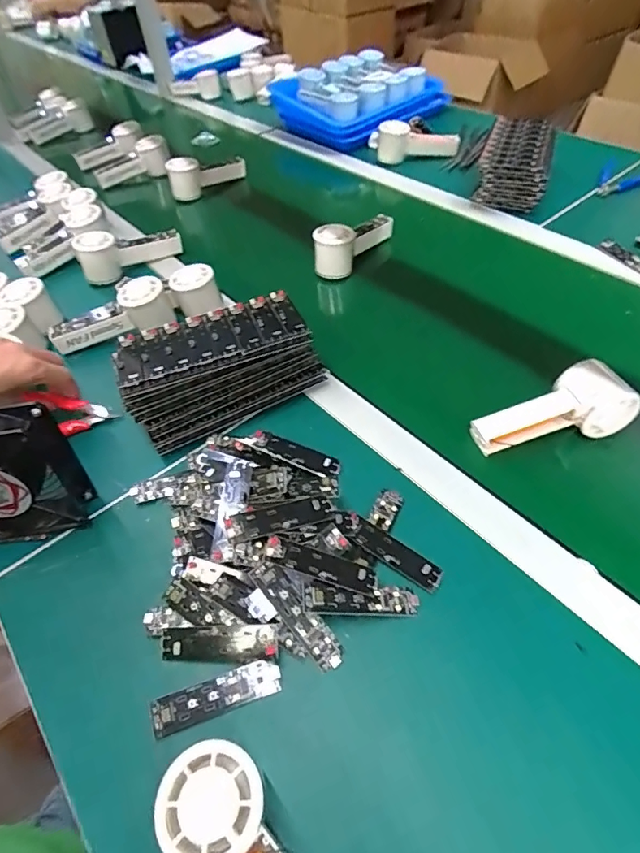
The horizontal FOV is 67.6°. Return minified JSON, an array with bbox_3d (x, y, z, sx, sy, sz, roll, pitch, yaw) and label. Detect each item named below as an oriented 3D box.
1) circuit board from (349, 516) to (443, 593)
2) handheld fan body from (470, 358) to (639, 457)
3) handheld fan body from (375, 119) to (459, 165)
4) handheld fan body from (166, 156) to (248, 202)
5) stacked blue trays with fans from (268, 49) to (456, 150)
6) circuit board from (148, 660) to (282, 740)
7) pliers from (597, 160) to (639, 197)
[{"bbox_3d":[0.064,0.106,0.399,0.078,0.006,0.026,29,48,14],"label":"circuit board"},{"bbox_3d":[0.226,-0.013,0.476,0.152,0.054,0.060,-20,50,6],"label":"handheld fan body"},{"bbox_3d":[0.184,-0.554,0.929,0.160,0.069,0.072,-3,50,3],"label":"handheld fan body"},{"bbox_3d":[-0.206,-0.465,0.890,0.151,0.077,0.054,-20,52,-11],"label":"handheld fan body"},{"bbox_3d":[0.090,-0.730,1.059,0.316,0.100,0.266,-28,53,-17],"label":"stacked blue trays with fans"},{"bbox_3d":[-0.073,0.192,0.341,0.089,0.004,0.024,-16,67,-12],"label":"circuit board"},{"bbox_3d":[0.514,-0.414,0.813,0.080,0.013,0.119,27,58,24],"label":"pliers"}]

